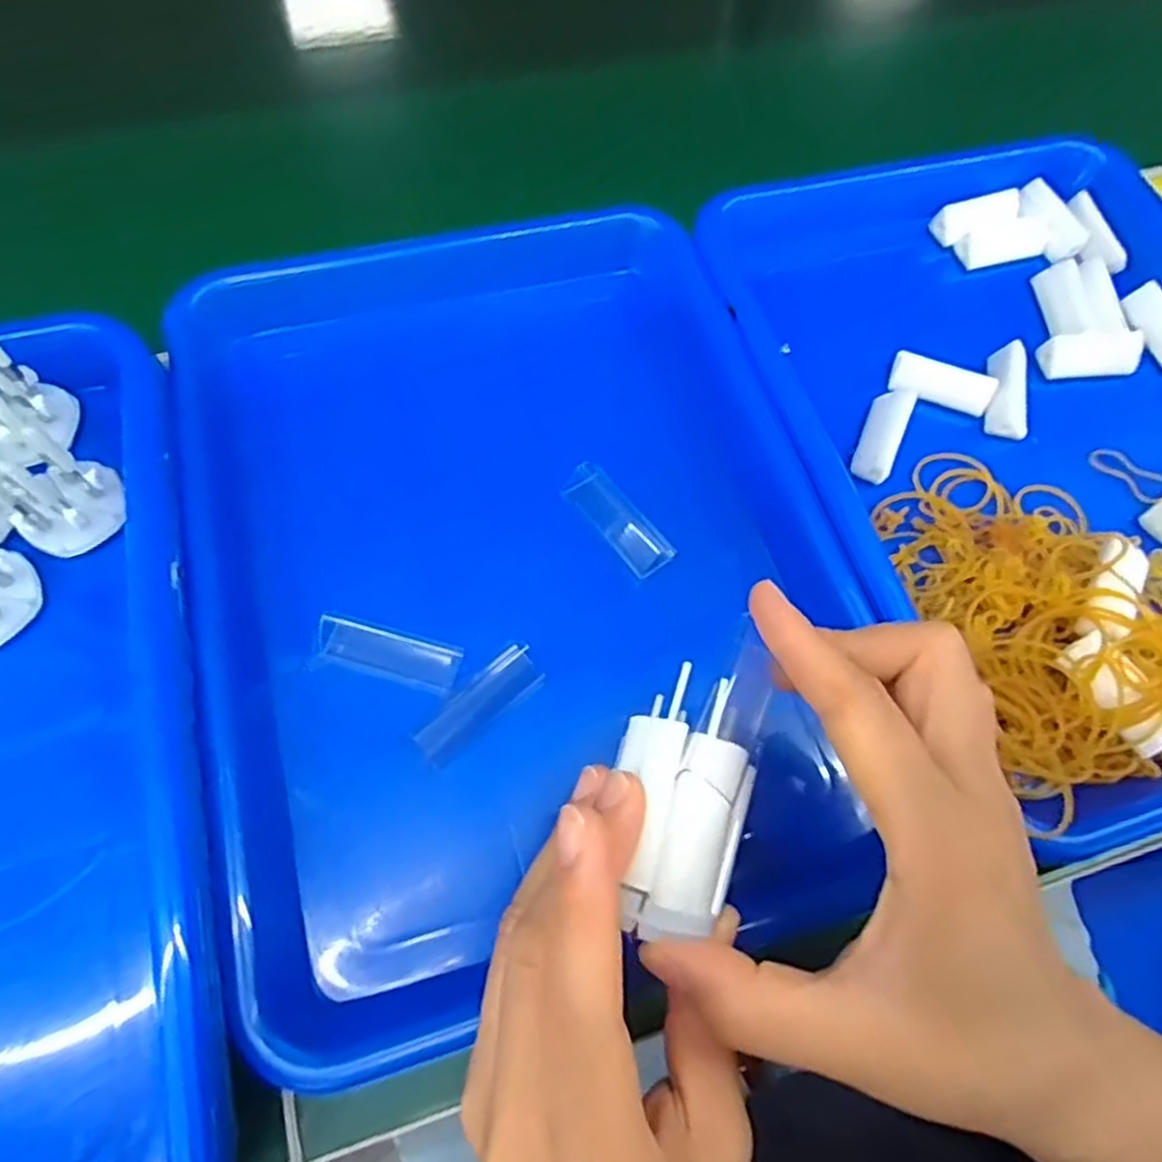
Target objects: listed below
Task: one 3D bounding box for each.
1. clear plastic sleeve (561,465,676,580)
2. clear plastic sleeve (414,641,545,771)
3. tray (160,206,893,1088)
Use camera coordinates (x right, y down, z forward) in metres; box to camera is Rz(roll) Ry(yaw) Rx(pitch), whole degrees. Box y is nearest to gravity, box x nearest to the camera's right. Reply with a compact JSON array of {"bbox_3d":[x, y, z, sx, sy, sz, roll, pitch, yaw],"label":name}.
[{"bbox_3d":[0.015,-0.028,0.330,0.021,0.012,0.063,-33,71,-17],"label":"clear plastic sleeve"},{"bbox_3d":[-0.040,0.048,0.293,0.054,0.004,0.019,-39,73,-19],"label":"clear plastic sleeve"},{"bbox_3d":[-0.026,-0.010,0.309,0.242,0.042,0.317,-14,67,-10],"label":"tray"}]

